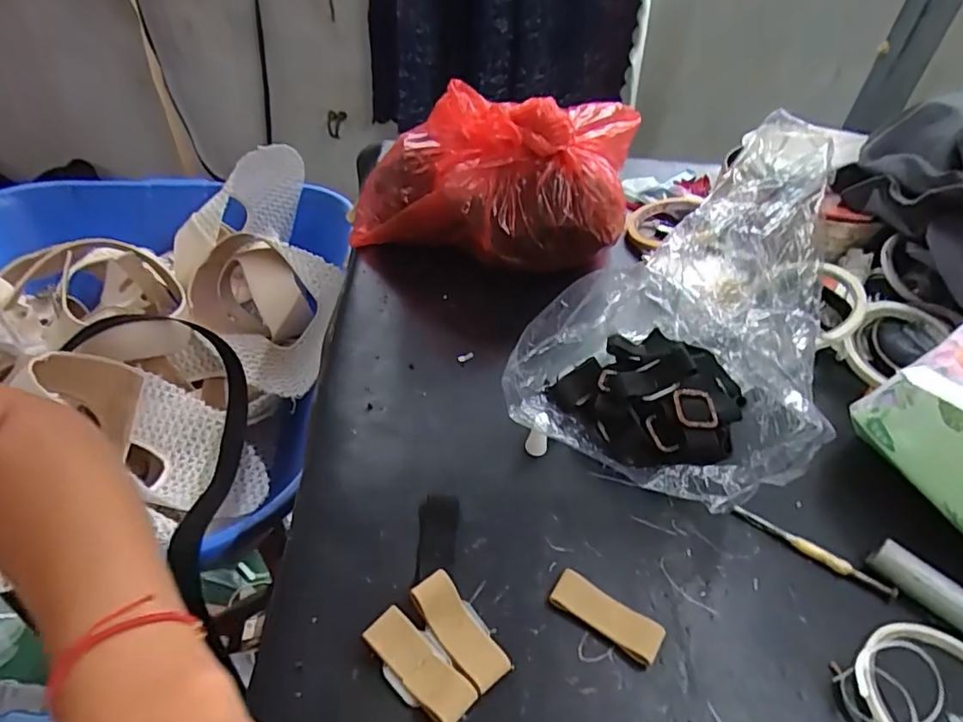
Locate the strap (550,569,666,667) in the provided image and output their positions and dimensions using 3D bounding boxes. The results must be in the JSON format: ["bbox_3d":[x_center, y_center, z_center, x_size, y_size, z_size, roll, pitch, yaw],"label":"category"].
[{"bbox_3d":[0.068,0.138,0.310,0.060,0.007,0.022,27,48,23],"label":"strap"}]

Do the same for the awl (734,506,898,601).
[{"bbox_3d":[0.201,0.114,0.347,0.094,0.006,0.007,28,48,23],"label":"awl"}]

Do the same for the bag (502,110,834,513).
[{"bbox_3d":[0.147,-0.045,0.407,0.170,0.152,0.270,22,46,15],"label":"bag"}]

